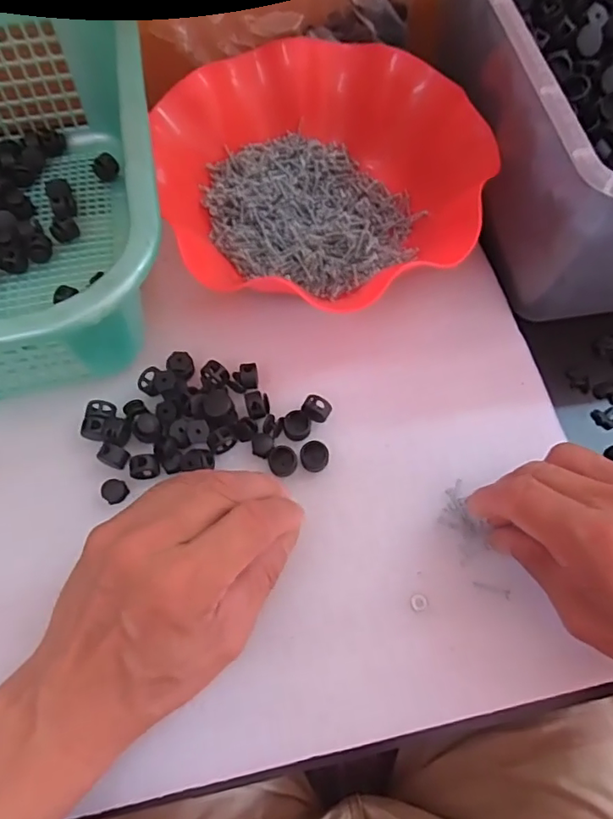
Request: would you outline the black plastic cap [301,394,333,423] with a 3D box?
[{"bbox_3d":[0.006,0.000,0.322,0.017,0.013,0.013,28,69,10],"label":"black plastic cap"}]

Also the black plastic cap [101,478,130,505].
[{"bbox_3d":[-0.111,0.047,0.304,0.014,0.004,0.014,1,66,-1],"label":"black plastic cap"}]

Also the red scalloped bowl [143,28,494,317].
[{"bbox_3d":[0.006,-0.163,0.369,0.207,0.063,0.195,1,66,-1],"label":"red scalloped bowl"}]

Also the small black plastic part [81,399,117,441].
[{"bbox_3d":[-0.125,0.006,0.315,0.017,0.007,0.025,3,66,0],"label":"small black plastic part"}]

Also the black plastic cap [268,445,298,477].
[{"bbox_3d":[-0.014,0.030,0.310,0.017,0.005,0.016,1,66,-1],"label":"black plastic cap"}]

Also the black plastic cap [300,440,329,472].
[{"bbox_3d":[0.005,0.028,0.313,0.016,0.007,0.017,1,66,-1],"label":"black plastic cap"}]

